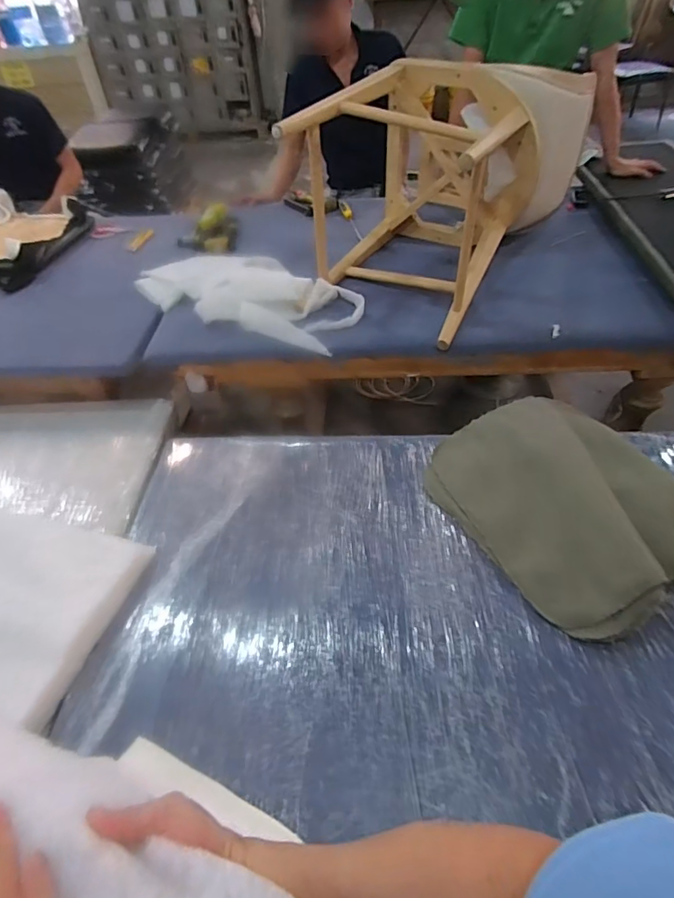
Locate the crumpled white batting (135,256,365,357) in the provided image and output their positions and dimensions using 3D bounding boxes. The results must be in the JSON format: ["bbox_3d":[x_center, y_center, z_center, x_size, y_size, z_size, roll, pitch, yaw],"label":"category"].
[{"bbox_3d":[-0.282,-0.455,1.454,0.722,0.078,0.250,19,50,22],"label":"crumpled white batting"}]

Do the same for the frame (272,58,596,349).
[{"bbox_3d":[0.288,-0.736,1.383,0.486,0.432,0.820,26,53,27],"label":"frame"}]

